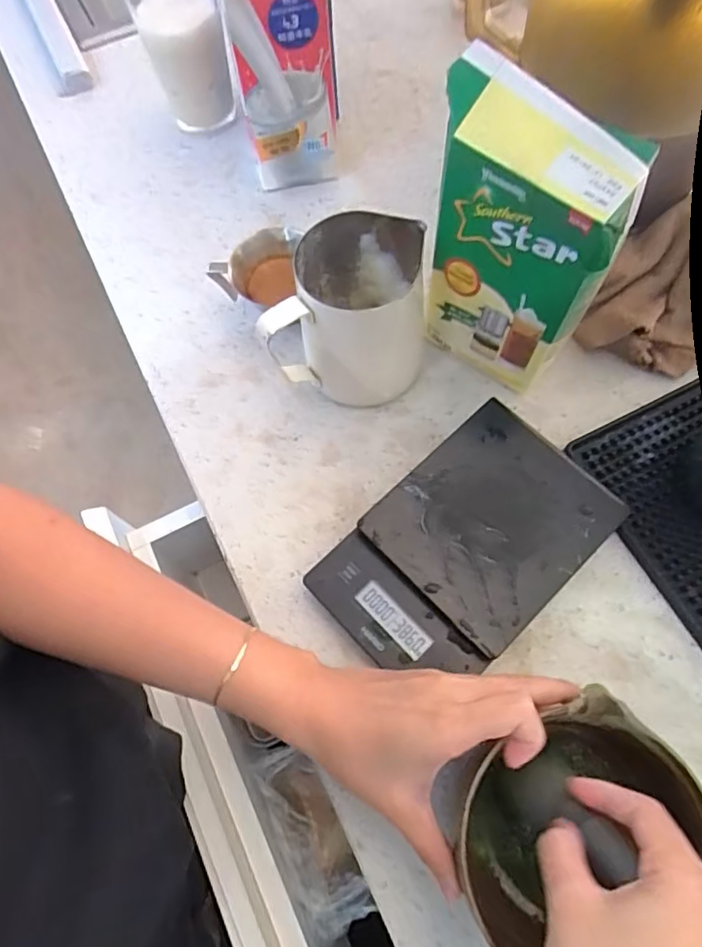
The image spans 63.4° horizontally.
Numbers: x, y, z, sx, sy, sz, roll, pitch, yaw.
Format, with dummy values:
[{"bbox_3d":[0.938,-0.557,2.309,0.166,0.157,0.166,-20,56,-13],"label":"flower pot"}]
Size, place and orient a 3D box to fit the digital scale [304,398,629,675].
[{"bbox_3d":[0.076,0.050,0.378,0.183,0.029,0.117,-42,71,-13],"label":"digital scale"}]

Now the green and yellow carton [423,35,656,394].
[{"bbox_3d":[0.104,-0.142,0.373,0.113,0.190,0.057,30,72,14],"label":"green and yellow carton"}]

